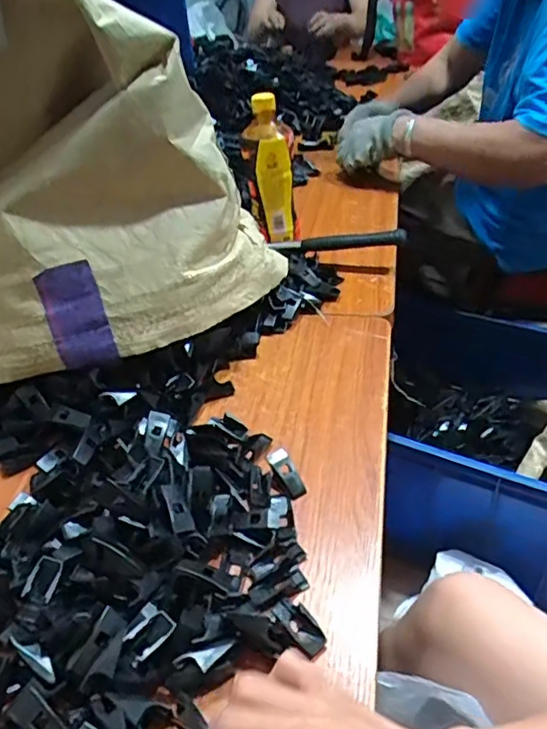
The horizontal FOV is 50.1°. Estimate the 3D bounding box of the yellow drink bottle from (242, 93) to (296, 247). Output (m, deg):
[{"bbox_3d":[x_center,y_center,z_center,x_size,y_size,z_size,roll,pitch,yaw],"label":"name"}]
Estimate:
[{"bbox_3d":[-0.004,-0.256,0.787,0.062,0.187,0.057,-2,37,3],"label":"yellow drink bottle"}]

